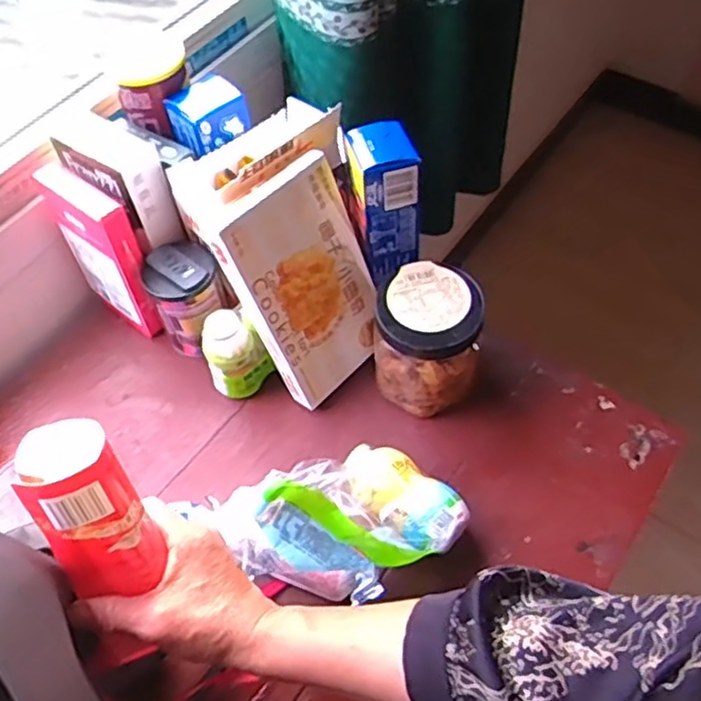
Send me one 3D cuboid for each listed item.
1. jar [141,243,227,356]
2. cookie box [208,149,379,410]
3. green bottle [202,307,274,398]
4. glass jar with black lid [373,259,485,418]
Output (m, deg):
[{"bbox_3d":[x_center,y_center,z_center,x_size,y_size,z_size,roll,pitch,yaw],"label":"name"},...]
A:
[{"bbox_3d":[-0.147,-0.042,0.630,0.063,0.106,0.064,-1,57,2],"label":"jar"},{"bbox_3d":[-0.034,-0.053,0.580,0.117,0.197,0.020,-42,42,-20],"label":"cookie box"},{"bbox_3d":[-0.103,0.002,0.607,0.054,0.095,0.051,-24,59,-13],"label":"green bottle"},{"bbox_3d":[0.067,-0.004,0.589,0.086,0.124,0.082,-1,57,2],"label":"glass jar with black lid"}]

